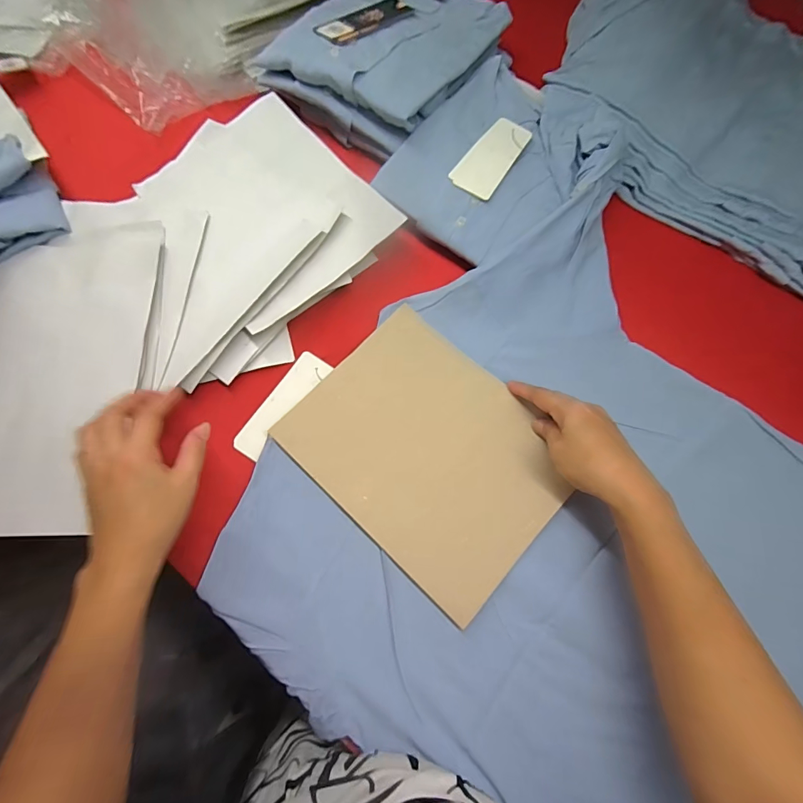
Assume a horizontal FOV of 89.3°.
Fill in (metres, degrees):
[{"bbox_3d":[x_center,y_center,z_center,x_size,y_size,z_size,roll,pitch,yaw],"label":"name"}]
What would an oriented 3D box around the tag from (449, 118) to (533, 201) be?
[{"bbox_3d":[0.108,-0.285,0.470,0.053,0.010,0.121,33,72,10],"label":"tag"}]

